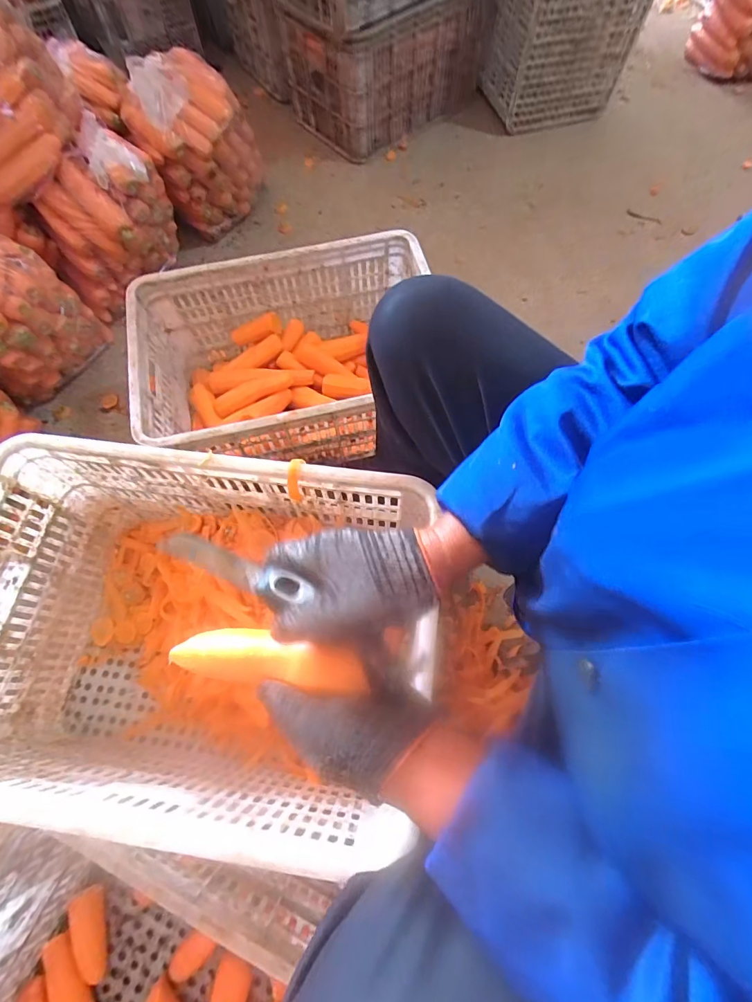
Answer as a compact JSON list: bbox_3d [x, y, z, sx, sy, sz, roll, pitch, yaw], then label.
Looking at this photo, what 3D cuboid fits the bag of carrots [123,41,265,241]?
[{"bbox_3d":[-0.421,-0.862,1.054,0.269,0.289,0.191,-27,71,-10],"label":"bag of carrots"}]

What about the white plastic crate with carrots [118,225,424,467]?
[{"bbox_3d":[-0.154,-0.251,0.816,0.502,0.222,0.360,-11,69,-4],"label":"white plastic crate with carrots"}]

